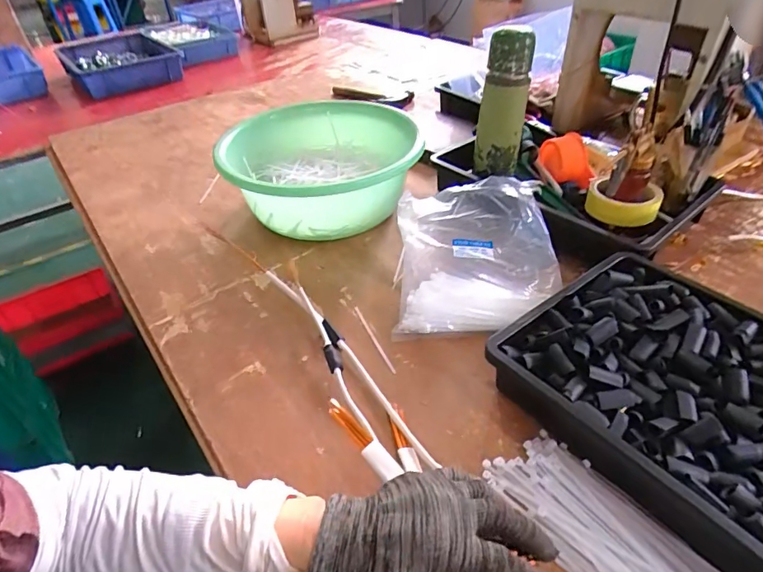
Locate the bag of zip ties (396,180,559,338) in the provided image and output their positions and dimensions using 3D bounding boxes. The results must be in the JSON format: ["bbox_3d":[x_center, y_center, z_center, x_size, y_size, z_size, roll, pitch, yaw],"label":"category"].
[{"bbox_3d":[0.123,-0.043,0.608,0.202,0.088,0.222,-1,40,3],"label":"bag of zip ties"}]

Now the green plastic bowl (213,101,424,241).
[{"bbox_3d":[-0.094,-0.183,0.756,0.296,0.124,0.318,-2,40,2],"label":"green plastic bowl"}]

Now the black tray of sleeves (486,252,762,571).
[{"bbox_3d":[0.307,0.118,0.410,0.253,0.067,0.361,-29,46,-27],"label":"black tray of sleeves"}]

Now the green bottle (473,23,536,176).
[{"bbox_3d":[0.178,-0.269,0.685,0.065,0.187,0.055,11,42,17],"label":"green bottle"}]

